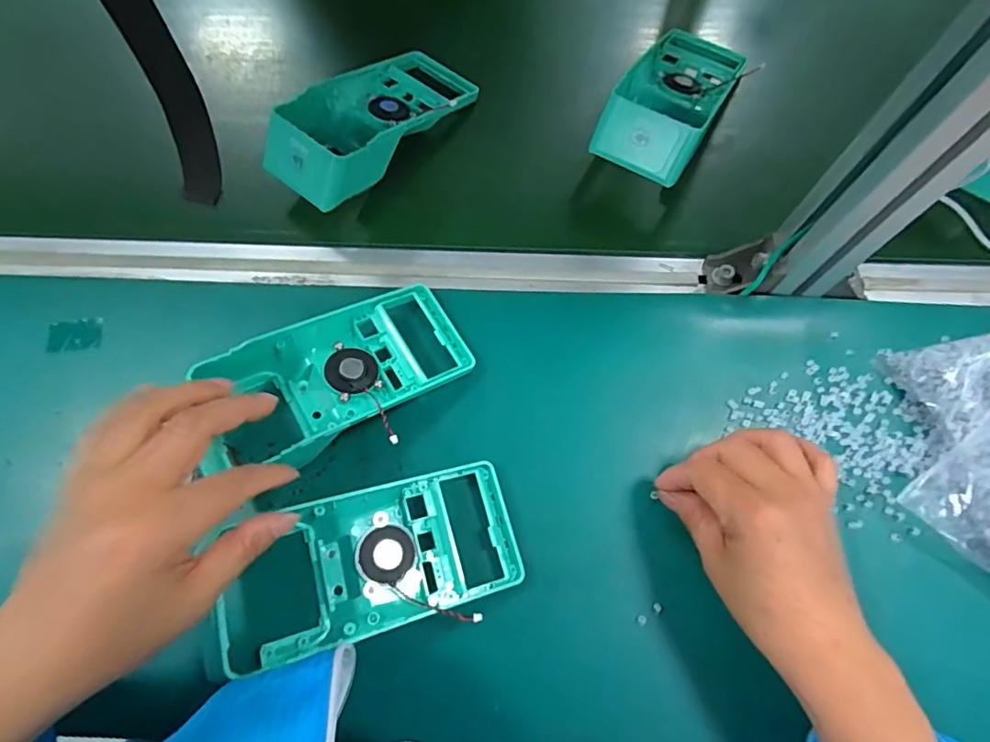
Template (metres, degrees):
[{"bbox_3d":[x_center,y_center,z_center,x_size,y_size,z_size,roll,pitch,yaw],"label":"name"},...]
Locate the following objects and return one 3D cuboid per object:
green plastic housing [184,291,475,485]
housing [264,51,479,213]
[{"bbox_3d":[-0.104,0.000,0.356,0.168,0.052,0.090,-32,73,-11],"label":"green plastic housing"},{"bbox_3d":[-0.103,-0.214,0.441,0.090,0.058,0.186,39,74,13],"label":"housing"}]

